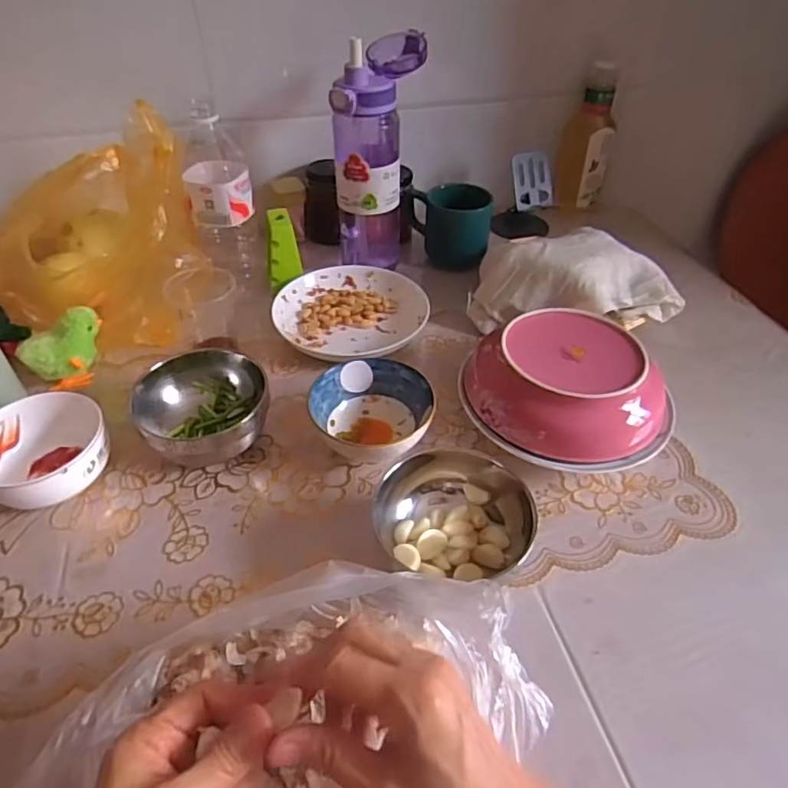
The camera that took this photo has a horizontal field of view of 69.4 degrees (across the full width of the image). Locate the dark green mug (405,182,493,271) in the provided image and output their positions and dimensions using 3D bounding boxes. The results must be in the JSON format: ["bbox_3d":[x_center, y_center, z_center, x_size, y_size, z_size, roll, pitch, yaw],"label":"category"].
[{"bbox_3d":[0.071,-0.229,0.762,0.111,0.092,0.081,3,43,3],"label":"dark green mug"}]

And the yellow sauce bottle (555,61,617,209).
[{"bbox_3d":[0.284,-0.373,0.840,0.073,0.179,0.059,14,45,14],"label":"yellow sauce bottle"}]

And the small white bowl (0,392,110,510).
[{"bbox_3d":[-0.299,0.052,0.493,0.112,0.051,0.106,27,50,26],"label":"small white bowl"}]

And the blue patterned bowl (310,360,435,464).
[{"bbox_3d":[-0.020,0.018,0.525,0.110,0.050,0.105,-4,43,-4],"label":"blue patterned bowl"}]

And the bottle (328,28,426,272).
[{"bbox_3d":[-0.018,-0.283,0.694,0.092,0.238,0.124,6,44,7],"label":"bottle"}]

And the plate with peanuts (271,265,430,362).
[{"bbox_3d":[-0.049,-0.096,0.666,0.171,0.034,0.142,5,44,5],"label":"plate with peanuts"}]

